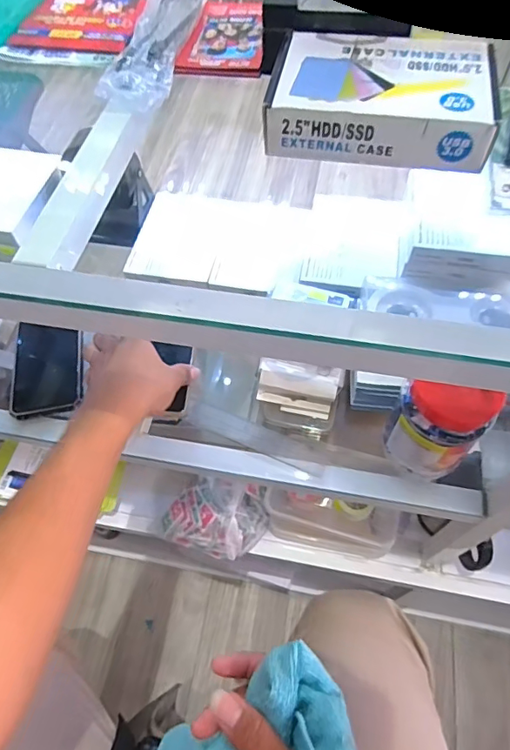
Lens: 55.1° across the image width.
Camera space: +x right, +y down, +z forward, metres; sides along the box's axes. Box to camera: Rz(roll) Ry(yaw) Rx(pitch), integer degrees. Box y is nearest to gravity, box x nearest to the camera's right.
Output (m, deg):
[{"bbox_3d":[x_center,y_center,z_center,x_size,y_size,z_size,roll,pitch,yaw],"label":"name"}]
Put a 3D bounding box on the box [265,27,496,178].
[{"bbox_3d":[0.089,-0.198,0.350,0.148,0.038,0.099,9,59,8],"label":"box"}]

